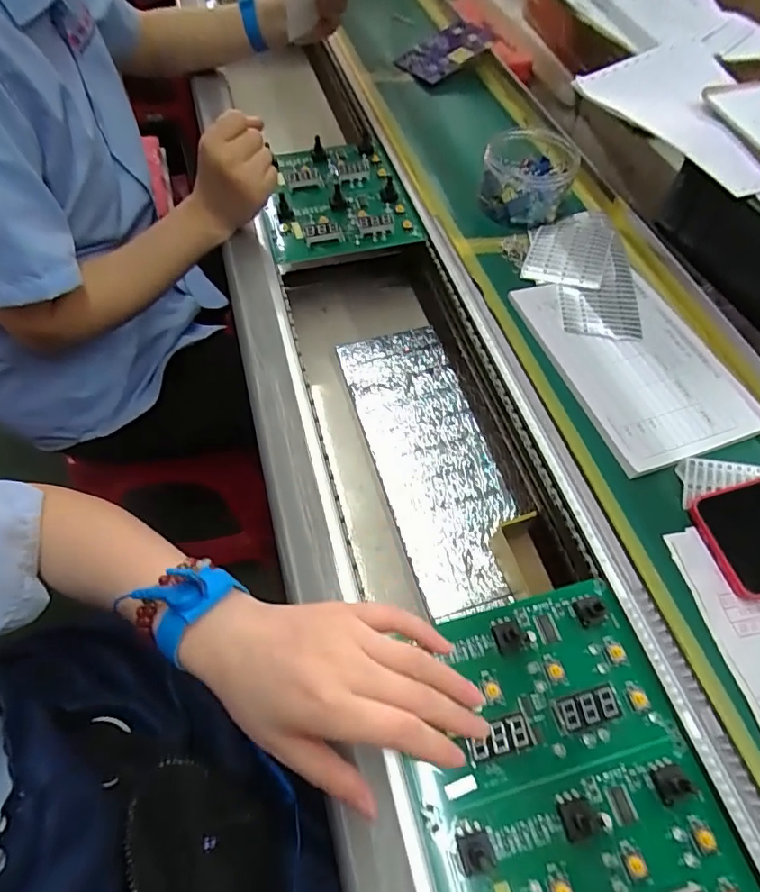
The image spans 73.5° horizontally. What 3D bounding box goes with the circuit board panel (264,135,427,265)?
[{"bbox_3d":[-0.053,-0.300,0.596,0.162,0.020,0.199,-8,60,-7],"label":"circuit board panel"}]

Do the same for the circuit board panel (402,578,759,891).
[{"bbox_3d":[0.104,0.194,0.297,0.164,0.017,0.199,-14,59,-6],"label":"circuit board panel"}]

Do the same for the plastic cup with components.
[{"bbox_3d":[0.160,-0.294,0.555,0.095,0.047,0.105,16,60,8],"label":"plastic cup with components"}]

